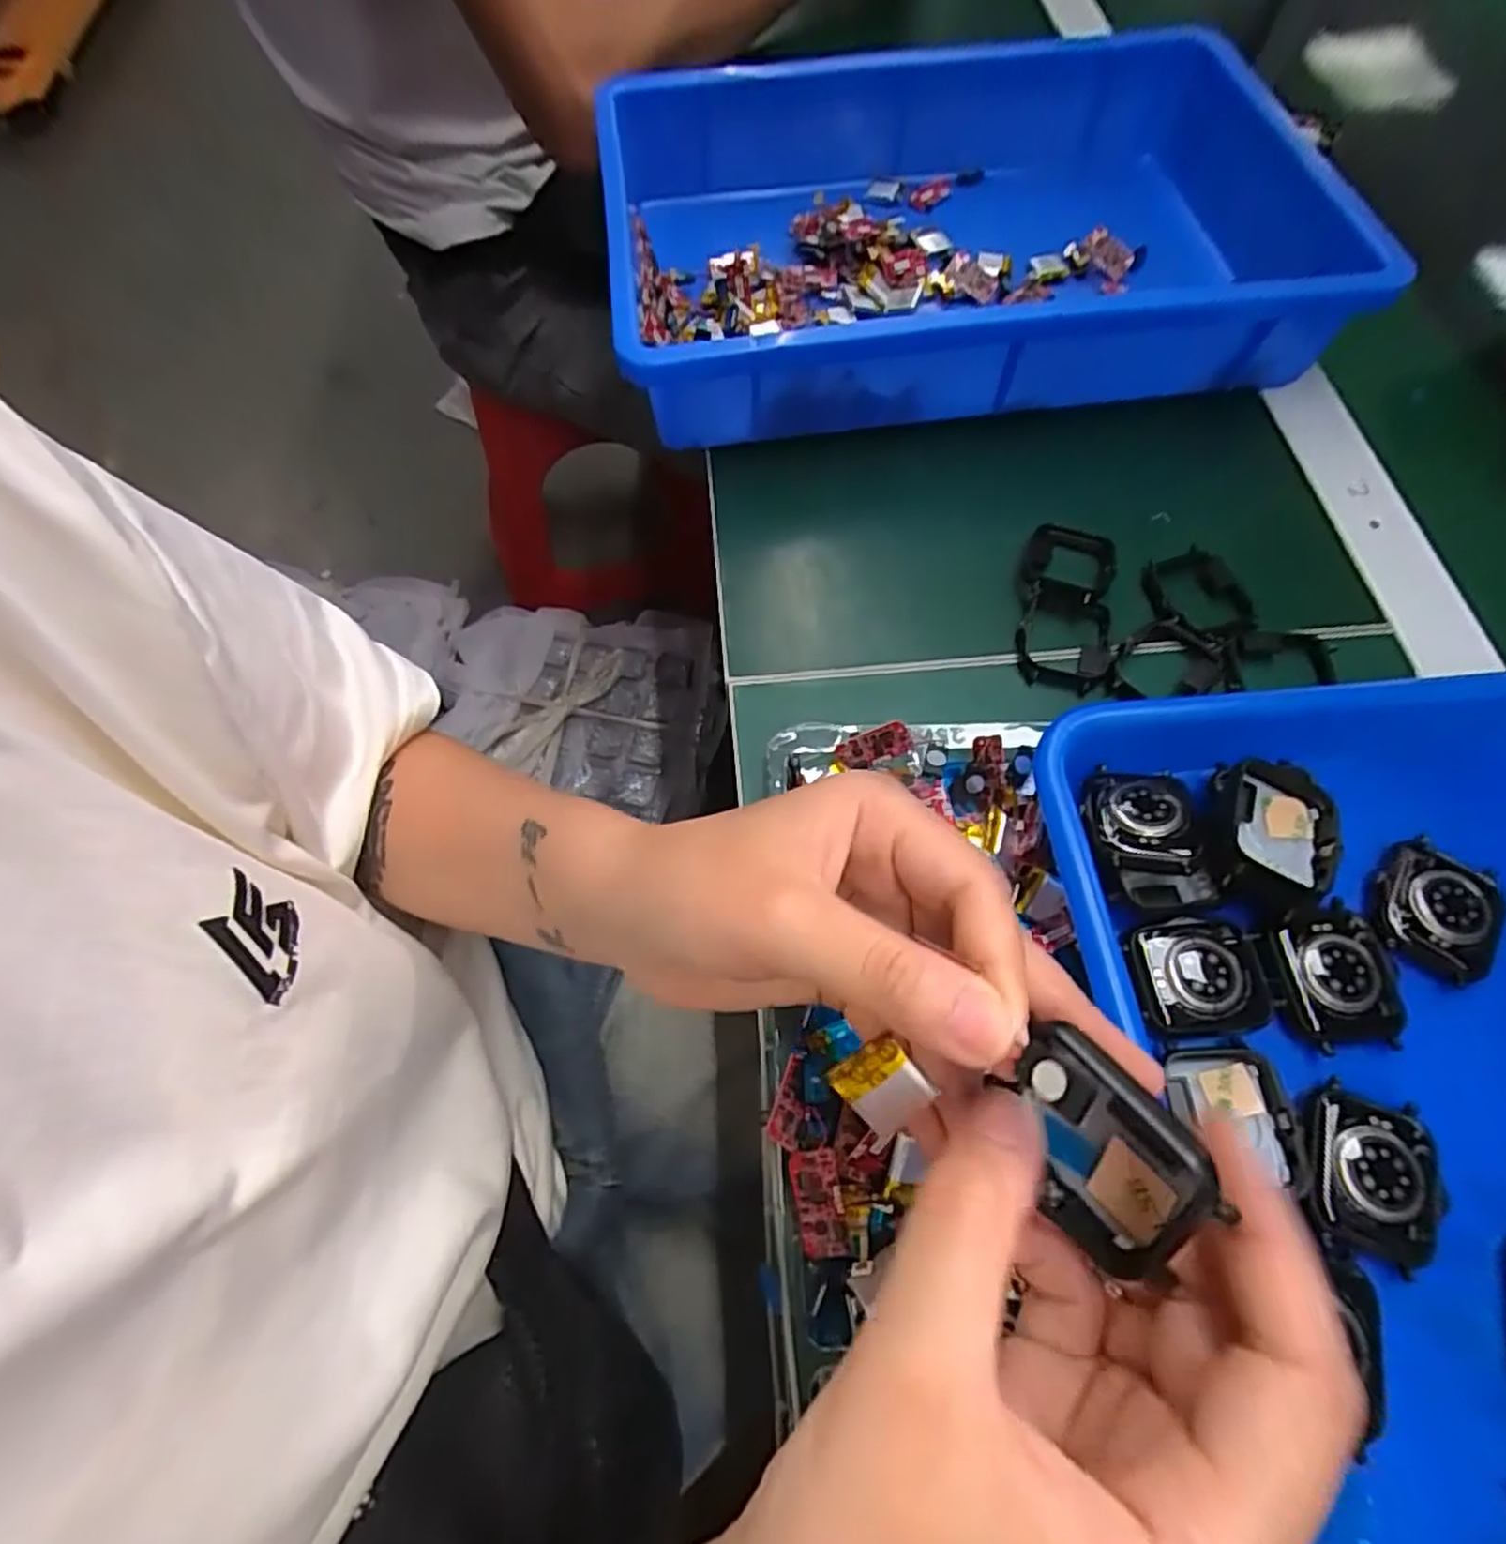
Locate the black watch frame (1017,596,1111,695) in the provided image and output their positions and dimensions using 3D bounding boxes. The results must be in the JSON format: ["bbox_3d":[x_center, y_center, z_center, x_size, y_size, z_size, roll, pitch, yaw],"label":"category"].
[{"bbox_3d":[0.136,-0.055,0.328,0.039,0.009,0.045,15,65,7],"label":"black watch frame"}]

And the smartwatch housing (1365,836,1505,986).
[{"bbox_3d":[0.230,0.045,0.253,0.035,0.010,0.040,26,67,12],"label":"smartwatch housing"}]

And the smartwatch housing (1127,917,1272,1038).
[{"bbox_3d":[0.147,0.067,0.247,0.042,0.010,0.036,-3,64,-2],"label":"smartwatch housing"}]

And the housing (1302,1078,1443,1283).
[{"bbox_3d":[0.182,0.119,0.222,0.036,0.009,0.044,11,65,5],"label":"housing"}]

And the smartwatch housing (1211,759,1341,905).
[{"bbox_3d":[0.176,0.020,0.254,0.037,0.018,0.048,23,66,10],"label":"smartwatch housing"}]

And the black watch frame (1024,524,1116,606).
[{"bbox_3d":[0.143,-0.093,0.340,0.038,0.009,0.039,21,66,9],"label":"black watch frame"}]

